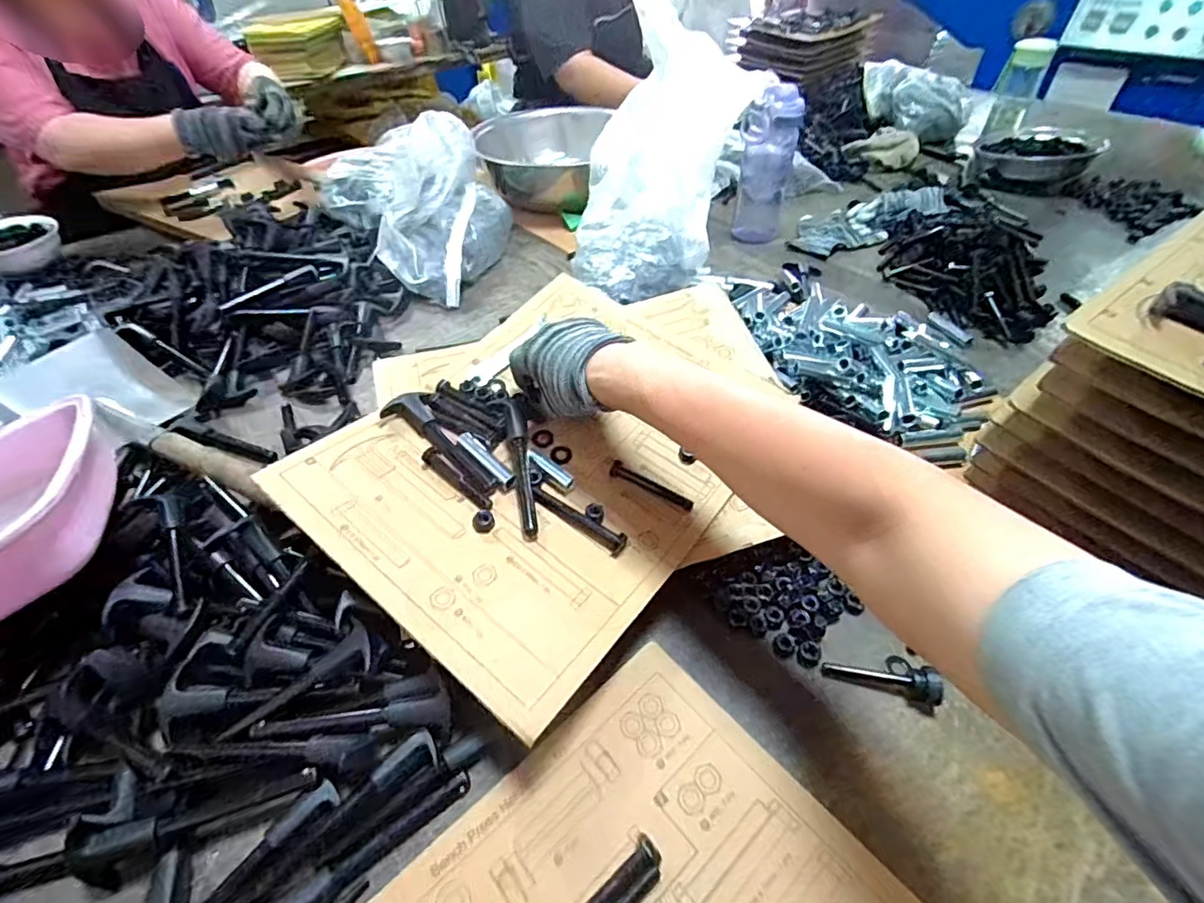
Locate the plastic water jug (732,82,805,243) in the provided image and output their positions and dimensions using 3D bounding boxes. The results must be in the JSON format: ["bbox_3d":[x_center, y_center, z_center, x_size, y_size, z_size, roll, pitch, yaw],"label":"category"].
[{"bbox_3d":[0.252,-0.438,0.860,0.081,0.205,0.070,9,46,7],"label":"plastic water jug"}]

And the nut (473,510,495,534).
[{"bbox_3d":[-0.092,0.054,0.430,0.016,0.012,0.014,-11,47,-12],"label":"nut"}]

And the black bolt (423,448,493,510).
[{"bbox_3d":[-0.121,0.023,0.463,0.079,0.012,0.013,32,53,27],"label":"black bolt"}]

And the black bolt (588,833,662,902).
[{"bbox_3d":[0.009,0.253,0.317,0.064,0.013,0.020,-34,55,-30],"label":"black bolt"}]

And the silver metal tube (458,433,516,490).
[{"bbox_3d":[-0.098,0.008,0.476,0.014,0.013,0.068,-34,55,-30],"label":"silver metal tube"}]

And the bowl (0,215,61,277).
[{"bbox_3d":[-0.951,-0.329,0.894,0.137,0.052,0.134,1,46,-1],"label":"bowl"}]

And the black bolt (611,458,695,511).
[{"bbox_3d":[0.043,0.027,0.470,0.075,0.017,0.015,19,48,17],"label":"black bolt"}]

